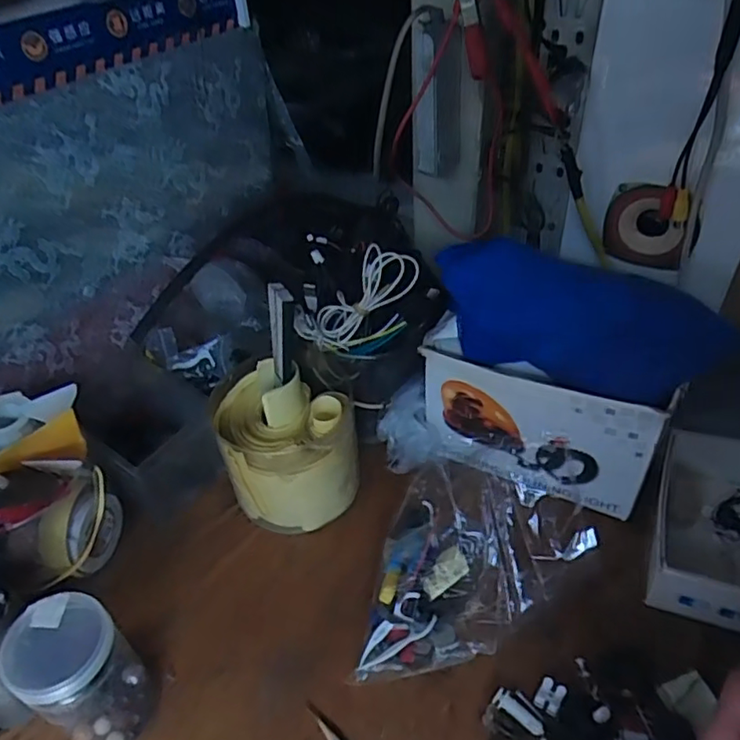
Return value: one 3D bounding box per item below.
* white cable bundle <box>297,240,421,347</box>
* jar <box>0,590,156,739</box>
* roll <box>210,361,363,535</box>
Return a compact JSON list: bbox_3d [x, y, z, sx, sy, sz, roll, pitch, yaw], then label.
[{"bbox_3d":[-0.014,-0.058,0.540,0.154,0.058,0.055,-33,31,34],"label":"white cable bundle"},{"bbox_3d":[-0.190,0.210,0.412,0.059,0.121,0.061,-3,44,3],"label":"jar"},{"bbox_3d":[-0.071,0.068,0.559,0.119,0.116,0.113,-9,44,-4],"label":"roll"}]

